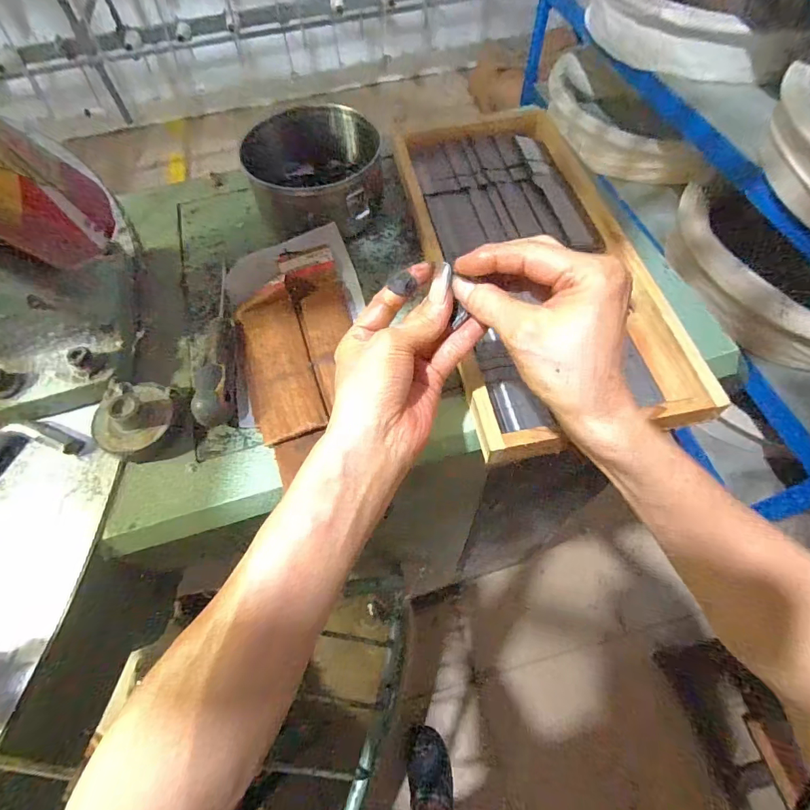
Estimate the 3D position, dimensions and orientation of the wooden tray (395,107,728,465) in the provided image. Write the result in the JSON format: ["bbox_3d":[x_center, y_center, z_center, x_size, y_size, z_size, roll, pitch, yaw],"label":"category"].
[{"bbox_3d":[0.125,-0.163,0.457,0.202,0.032,0.445,-10,61,-3],"label":"wooden tray"}]

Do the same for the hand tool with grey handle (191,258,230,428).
[{"bbox_3d":[-0.178,-0.069,0.413,0.027,0.032,0.199,-11,61,-3],"label":"hand tool with grey handle"}]

